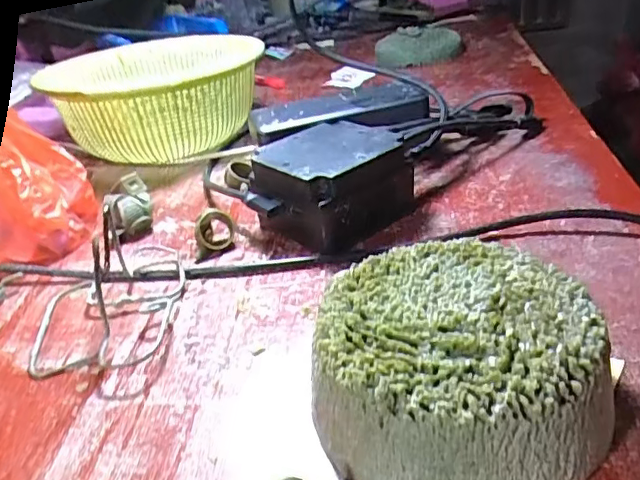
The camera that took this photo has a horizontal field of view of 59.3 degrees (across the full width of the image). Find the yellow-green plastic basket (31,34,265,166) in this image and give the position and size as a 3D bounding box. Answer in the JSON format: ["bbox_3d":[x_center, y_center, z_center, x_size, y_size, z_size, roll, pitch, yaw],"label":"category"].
[{"bbox_3d":[-0.141,-0.125,0.514,0.178,0.084,0.189,-23,33,-25],"label":"yellow-green plastic basket"}]

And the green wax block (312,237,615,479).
[{"bbox_3d":[0.053,0.044,0.210,0.102,0.046,0.101,0,30,13],"label":"green wax block"}]

